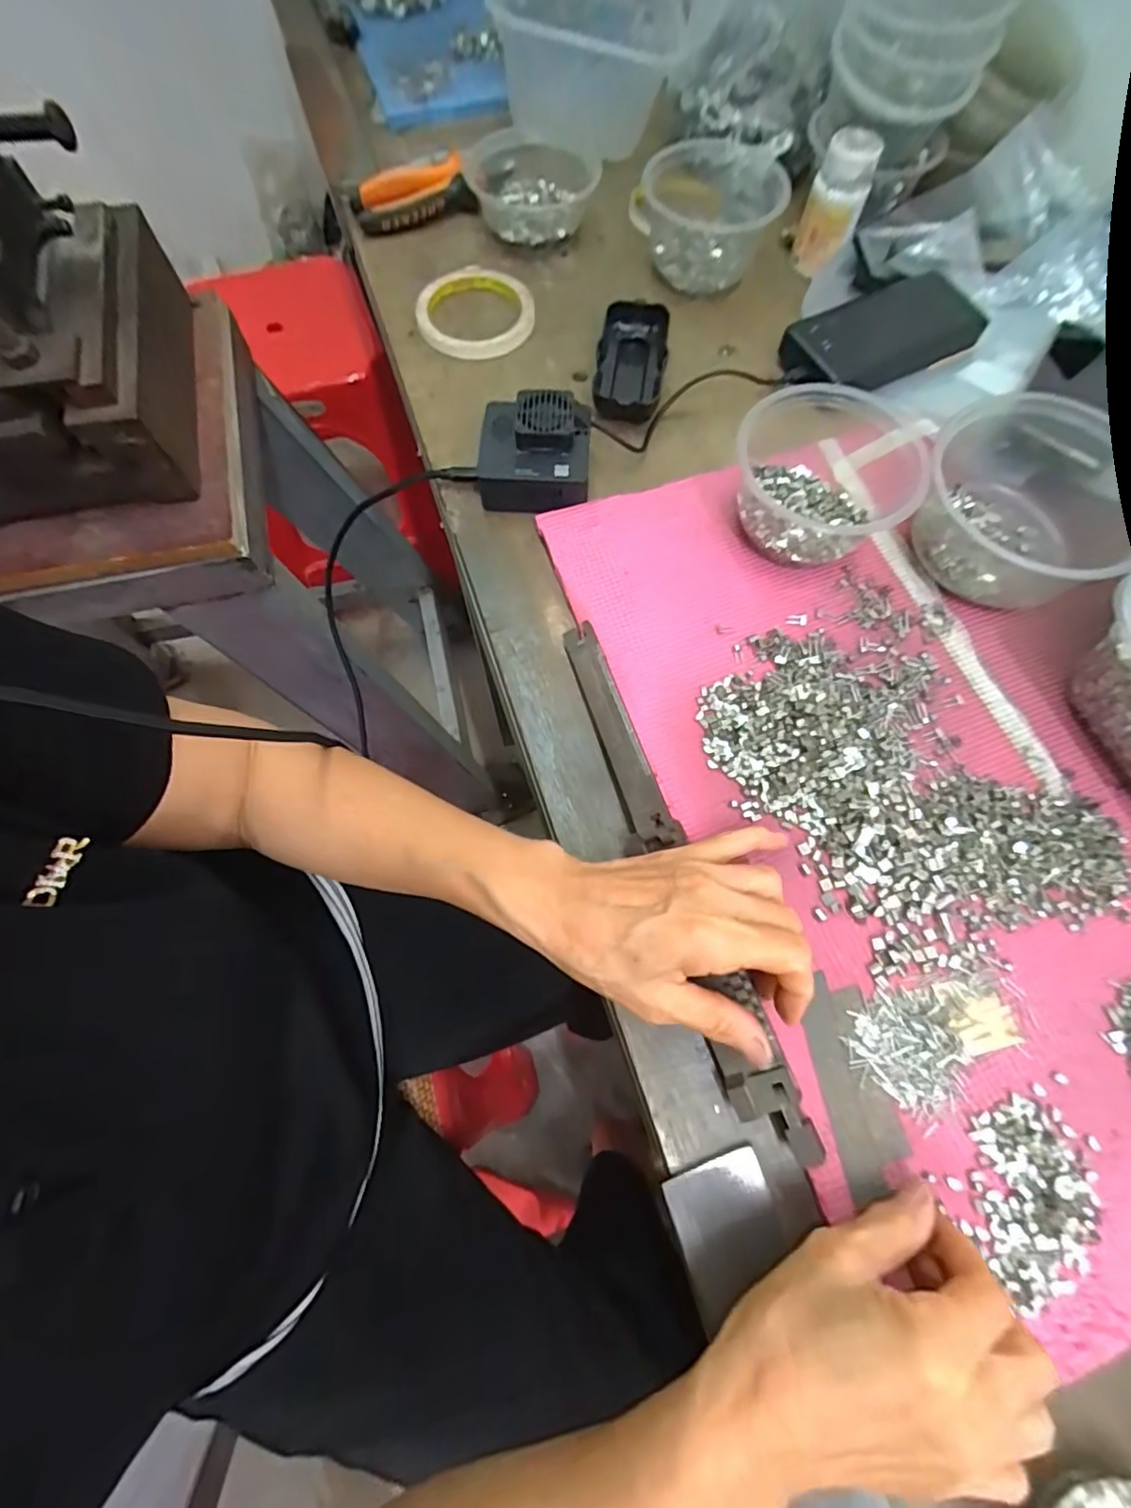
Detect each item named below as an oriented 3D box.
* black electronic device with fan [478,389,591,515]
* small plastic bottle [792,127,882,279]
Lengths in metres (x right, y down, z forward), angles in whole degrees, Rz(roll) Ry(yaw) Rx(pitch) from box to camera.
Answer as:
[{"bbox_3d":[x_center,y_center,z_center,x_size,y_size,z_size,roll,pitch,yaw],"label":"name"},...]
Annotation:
[{"bbox_3d":[-0.022,-0.216,0.418,0.078,0.047,0.073,3,71,1],"label":"black electronic device with fan"},{"bbox_3d":[0.222,-0.453,0.475,0.043,0.073,0.036,-35,75,-12],"label":"small plastic bottle"}]

